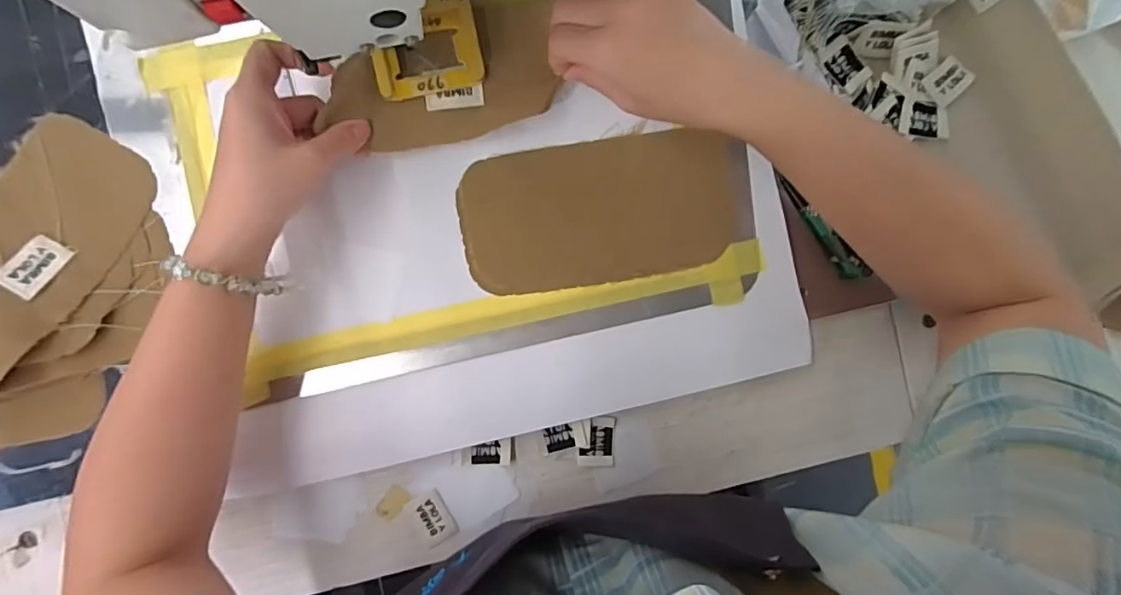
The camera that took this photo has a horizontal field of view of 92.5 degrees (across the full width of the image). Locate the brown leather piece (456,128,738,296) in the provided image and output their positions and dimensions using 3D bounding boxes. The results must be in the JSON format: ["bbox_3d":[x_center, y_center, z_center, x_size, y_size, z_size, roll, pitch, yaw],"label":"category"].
[{"bbox_3d":[0.030,-0.062,0.389,0.197,0.010,0.099,-9,91,-2],"label":"brown leather piece"}]

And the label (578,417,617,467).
[{"bbox_3d":[0.028,0.110,0.407,0.026,0.004,0.038,4,91,-2],"label":"label"}]

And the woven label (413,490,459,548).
[{"bbox_3d":[-0.094,0.164,0.398,0.024,0.004,0.037,-28,92,-2],"label":"woven label"}]

